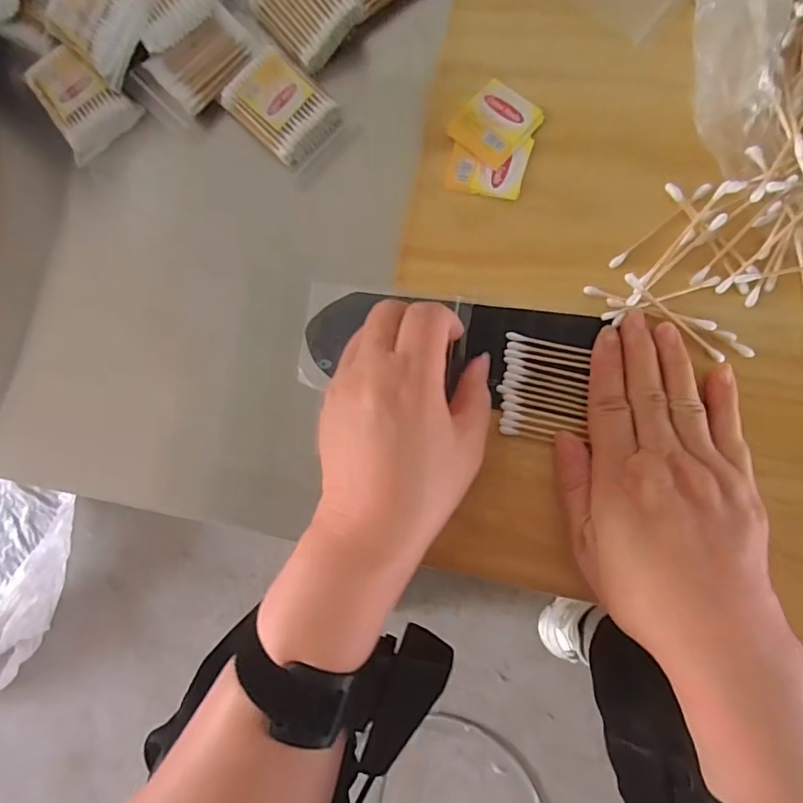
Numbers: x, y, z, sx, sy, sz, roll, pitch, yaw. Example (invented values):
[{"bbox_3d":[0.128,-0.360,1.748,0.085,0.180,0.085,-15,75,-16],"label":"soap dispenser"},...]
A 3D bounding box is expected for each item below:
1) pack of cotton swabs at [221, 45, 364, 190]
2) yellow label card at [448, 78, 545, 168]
[{"bbox_3d":[-0.085,-0.213,0.381,0.058,0.025,0.084,-44,83,0],"label":"pack of cotton swabs"},{"bbox_3d":[0.057,-0.170,0.312,0.042,0.004,0.046,42,90,7],"label":"yellow label card"}]

